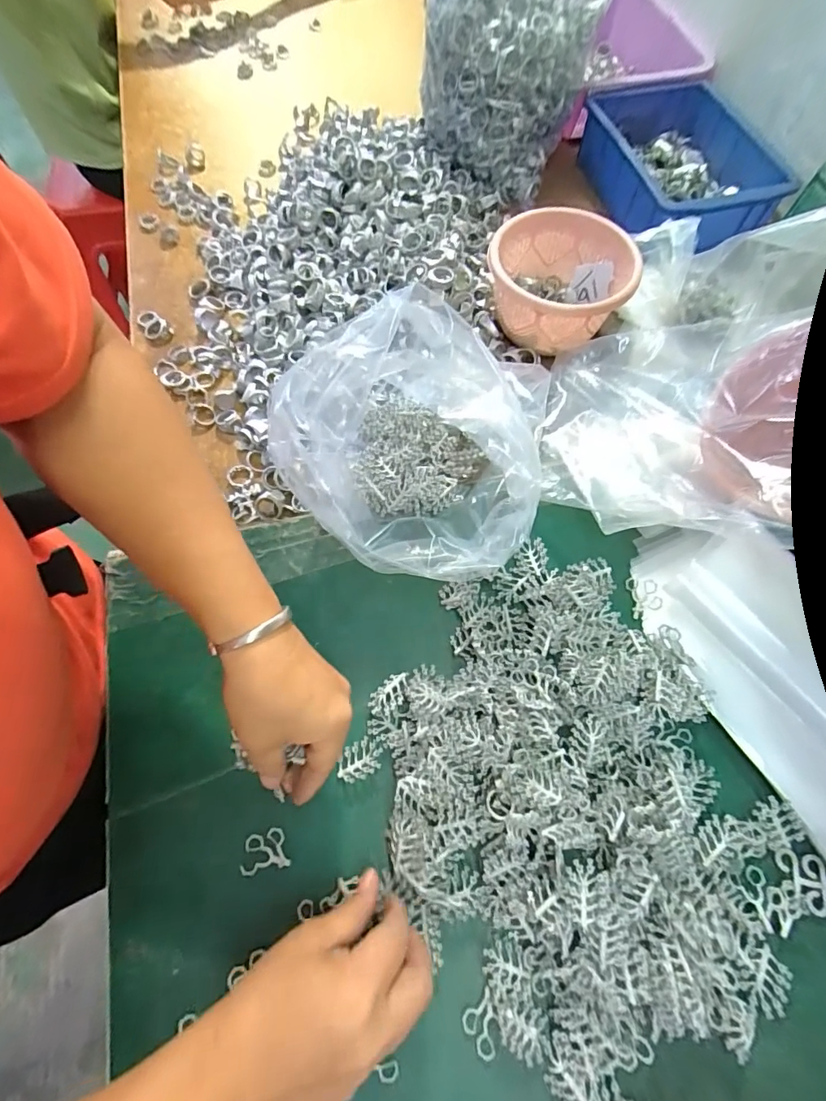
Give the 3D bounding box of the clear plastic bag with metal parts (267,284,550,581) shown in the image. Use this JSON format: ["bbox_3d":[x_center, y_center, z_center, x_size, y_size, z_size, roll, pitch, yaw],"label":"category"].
[{"bbox_3d":[0.005,-0.082,0.369,0.207,0.150,0.168,43,72,16],"label":"clear plastic bag with metal parts"}]

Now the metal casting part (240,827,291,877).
[{"bbox_3d":[-0.105,0.212,0.336,0.033,0.004,0.025,-11,67,-6],"label":"metal casting part"}]

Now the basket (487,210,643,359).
[{"bbox_3d":[0.151,-0.284,0.512,0.137,0.075,0.143,0,67,-1],"label":"basket"}]

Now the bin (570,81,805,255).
[{"bbox_3d":[0.324,-0.475,0.594,0.179,0.059,0.245,-12,68,-6],"label":"bin"}]

